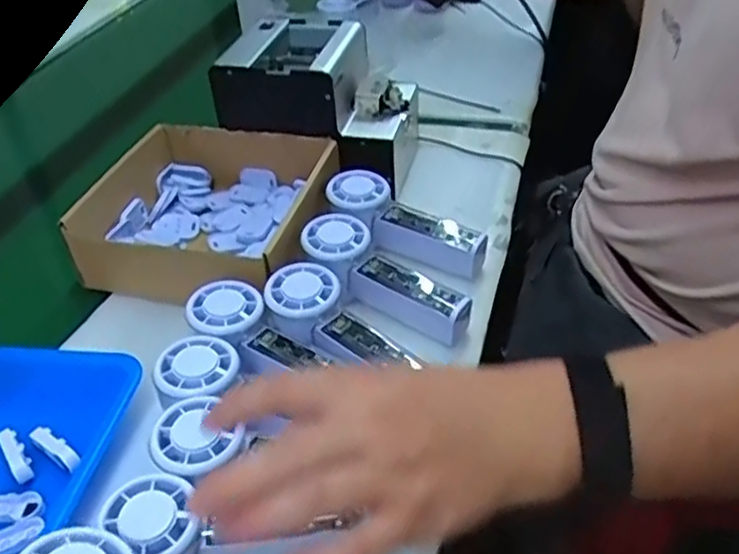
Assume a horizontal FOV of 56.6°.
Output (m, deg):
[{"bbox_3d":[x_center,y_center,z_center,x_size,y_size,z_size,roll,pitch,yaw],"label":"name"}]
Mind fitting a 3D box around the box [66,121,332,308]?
[{"bbox_3d":[-0.150,-0.058,0.647,0.216,0.065,0.214,7,41,12],"label":"box"}]

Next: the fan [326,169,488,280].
[{"bbox_3d":[0.032,-0.053,0.628,0.158,0.044,0.062,22,48,9],"label":"fan"}]

